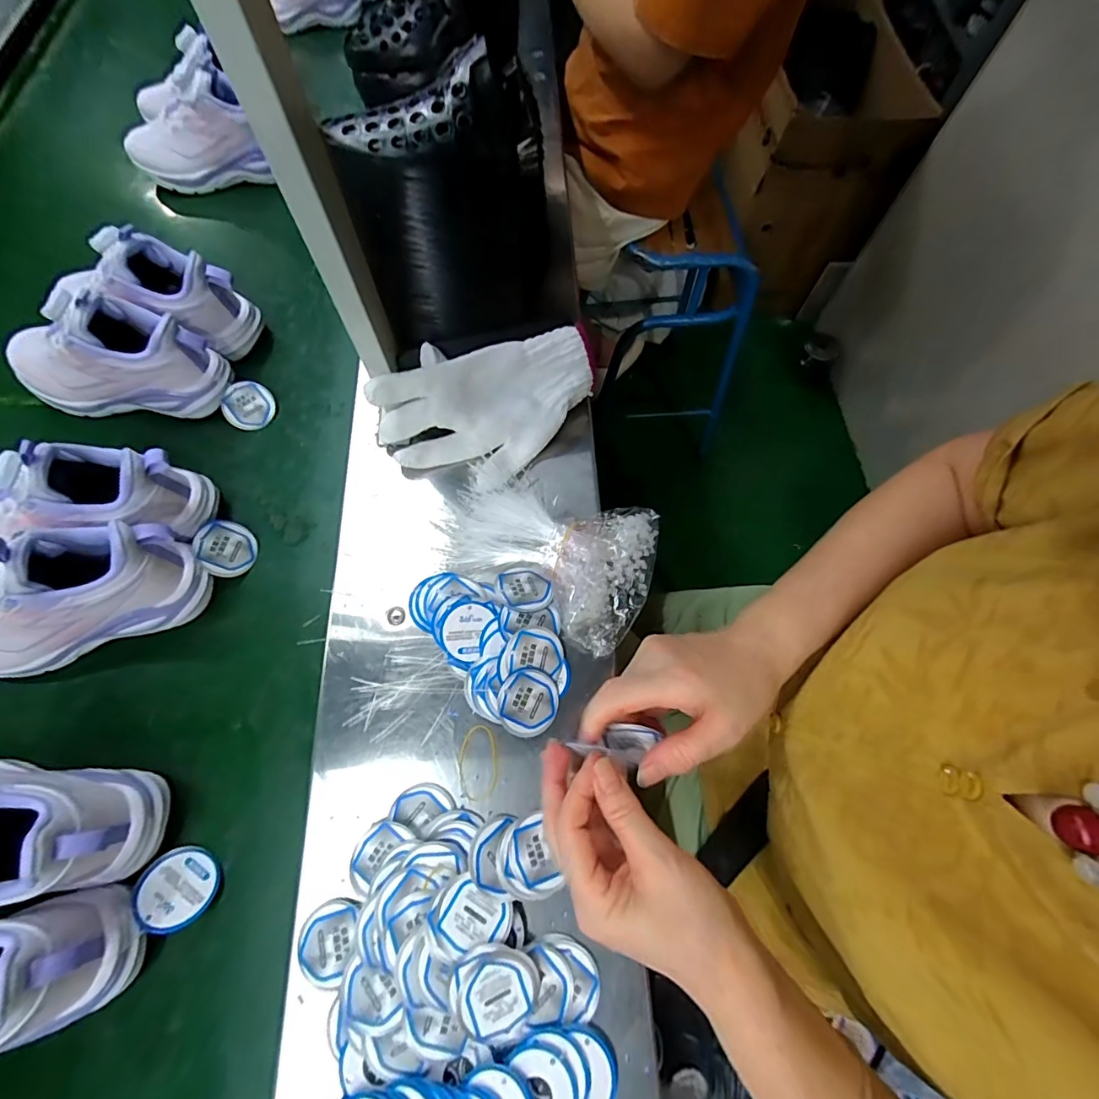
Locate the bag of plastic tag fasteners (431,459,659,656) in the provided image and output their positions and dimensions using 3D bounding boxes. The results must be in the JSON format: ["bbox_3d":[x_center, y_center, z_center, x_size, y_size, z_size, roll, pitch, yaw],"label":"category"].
[{"bbox_3d":[-0.004,-0.007,0.420,0.189,0.024,0.125,25,70,12],"label":"bag of plastic tag fasteners"}]

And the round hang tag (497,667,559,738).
[{"bbox_3d":[-0.017,0.118,0.374,0.048,0.007,0.049,3,81,-22],"label":"round hang tag"}]

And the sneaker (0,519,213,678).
[{"bbox_3d":[-0.395,0.038,0.381,0.208,0.115,0.075,-18,69,-10],"label":"sneaker"}]

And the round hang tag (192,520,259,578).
[{"bbox_3d":[-0.292,0.000,0.437,0.004,0.048,0.050,-18,41,40],"label":"round hang tag"}]

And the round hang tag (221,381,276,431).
[{"bbox_3d":[-0.314,-0.150,0.506,0.047,0.004,0.049,0,89,-16],"label":"round hang tag"}]

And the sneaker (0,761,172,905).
[{"bbox_3d":[-0.382,0.185,0.321,0.202,0.110,0.080,4,67,1],"label":"sneaker"}]

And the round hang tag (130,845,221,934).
[{"bbox_3d":[-0.269,0.244,0.349,0.050,0.004,0.049,16,42,-15],"label":"round hang tag"}]

